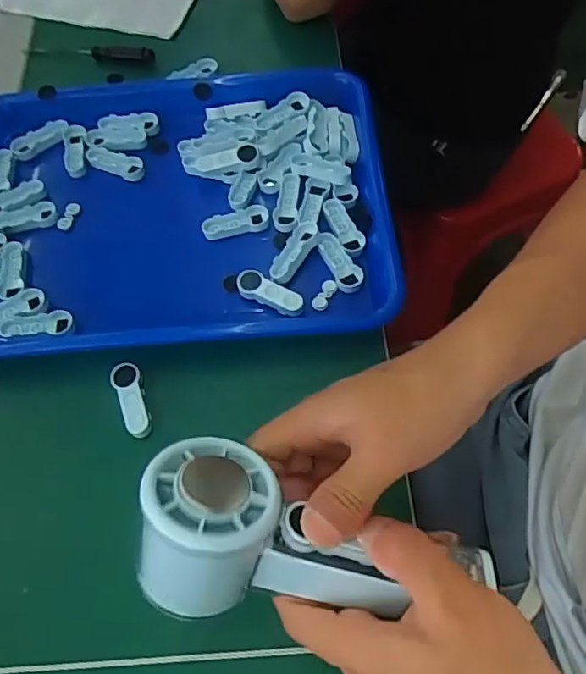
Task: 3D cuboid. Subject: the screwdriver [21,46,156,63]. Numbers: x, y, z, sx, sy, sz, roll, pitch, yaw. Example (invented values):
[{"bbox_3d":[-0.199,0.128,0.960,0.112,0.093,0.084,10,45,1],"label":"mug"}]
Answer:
[{"bbox_3d":[-0.188,-0.259,0.518,0.120,0.014,0.014,7,64,7],"label":"screwdriver"}]

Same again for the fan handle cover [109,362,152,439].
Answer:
[{"bbox_3d":[-0.104,0.040,0.365,0.018,0.007,0.051,-24,64,-8],"label":"fan handle cover"}]

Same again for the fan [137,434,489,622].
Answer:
[{"bbox_3d":[0.008,0.093,0.250,0.155,0.046,0.069,17,38,-7],"label":"fan"}]

